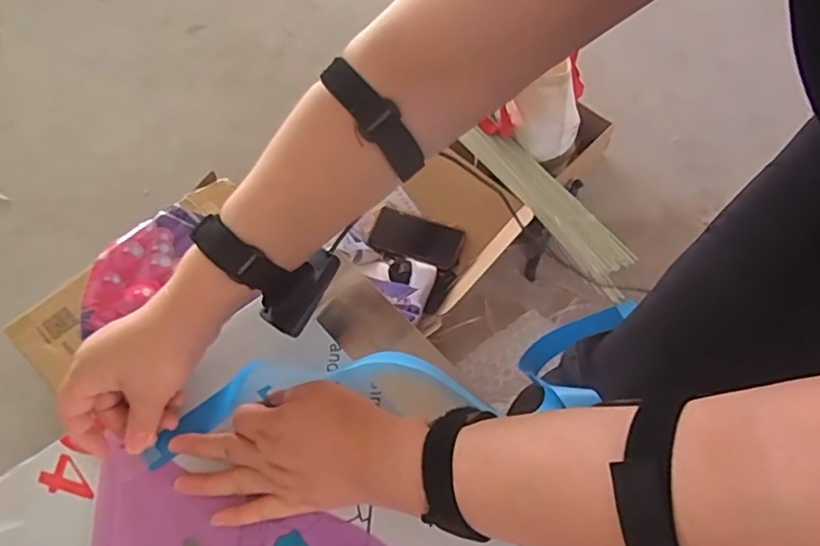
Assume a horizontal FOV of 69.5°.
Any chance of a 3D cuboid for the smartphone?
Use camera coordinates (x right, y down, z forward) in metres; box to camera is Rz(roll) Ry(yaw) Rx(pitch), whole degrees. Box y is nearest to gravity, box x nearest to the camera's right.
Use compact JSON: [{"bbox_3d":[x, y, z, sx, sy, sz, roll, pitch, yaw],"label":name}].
[{"bbox_3d":[0.012,-0.059,1.013,0.154,0.006,0.074,17,80,1],"label":"smartphone"}]

